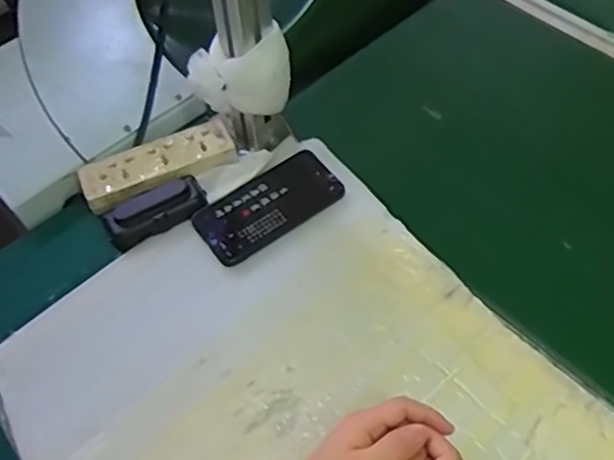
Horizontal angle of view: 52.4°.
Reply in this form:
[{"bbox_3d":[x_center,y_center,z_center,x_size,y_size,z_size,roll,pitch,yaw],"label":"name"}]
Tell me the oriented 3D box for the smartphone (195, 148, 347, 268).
[{"bbox_3d":[-0.042,-0.028,0.663,0.153,0.011,0.080,-32,61,-19],"label":"smartphone"}]

